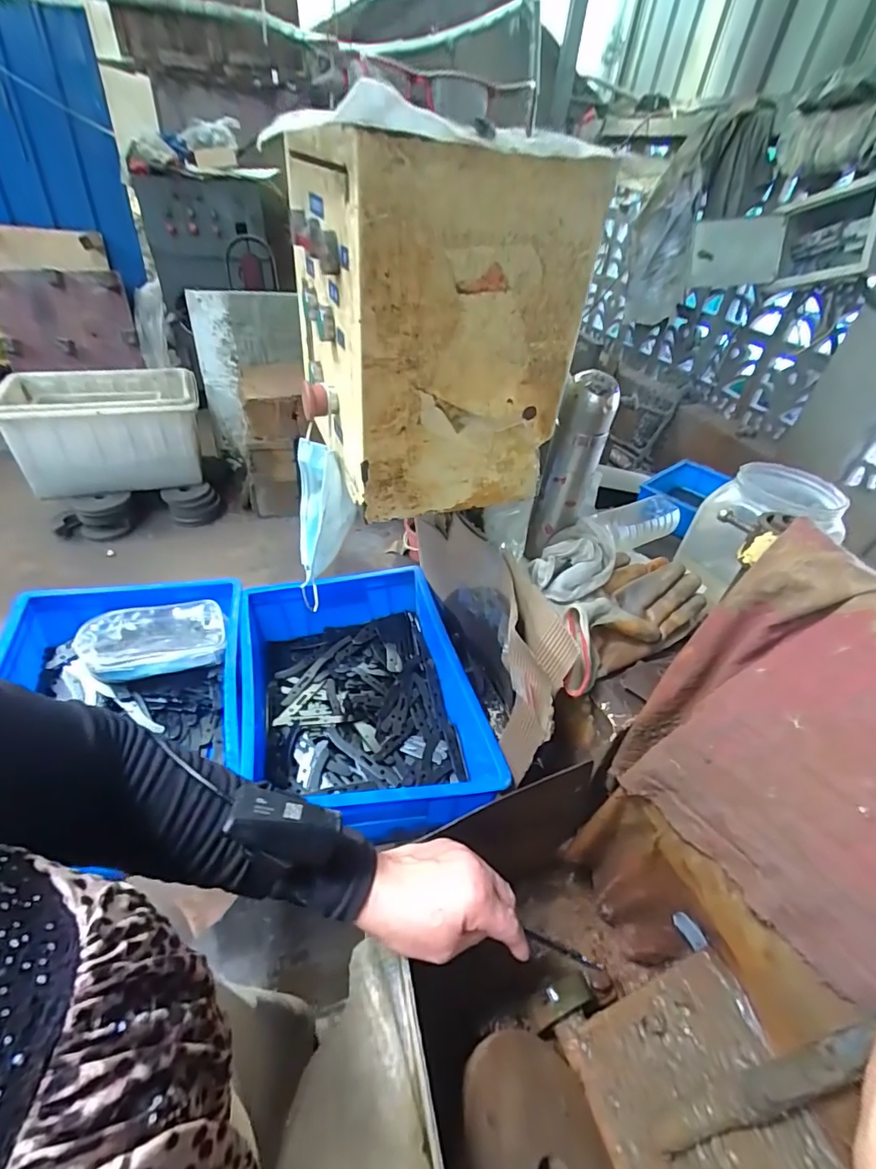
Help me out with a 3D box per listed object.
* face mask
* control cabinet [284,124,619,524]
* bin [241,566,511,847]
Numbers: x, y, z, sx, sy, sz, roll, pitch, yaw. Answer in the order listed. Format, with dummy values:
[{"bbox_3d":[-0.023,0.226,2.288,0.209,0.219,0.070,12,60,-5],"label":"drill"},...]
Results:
[{"bbox_3d":[-0.133,-0.073,0.586,0.064,0.174,0.102,-3,42,-11],"label":"face mask"},{"bbox_3d":[-0.022,-0.258,0.498,0.210,0.275,0.251,-12,45,-21],"label":"control cabinet"},{"bbox_3d":[-0.120,0.157,0.727,0.284,0.138,0.421,-8,43,-17],"label":"bin"}]

